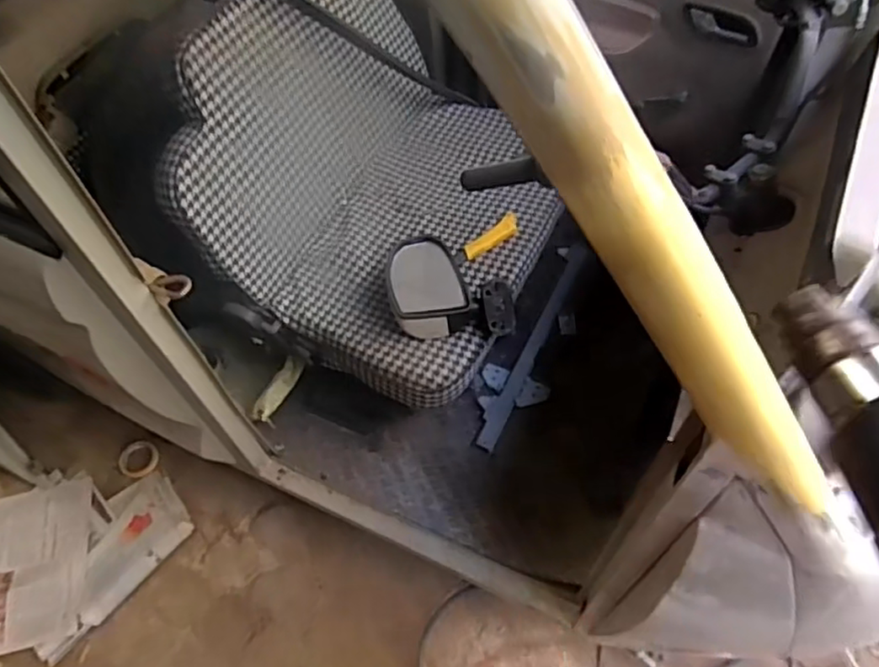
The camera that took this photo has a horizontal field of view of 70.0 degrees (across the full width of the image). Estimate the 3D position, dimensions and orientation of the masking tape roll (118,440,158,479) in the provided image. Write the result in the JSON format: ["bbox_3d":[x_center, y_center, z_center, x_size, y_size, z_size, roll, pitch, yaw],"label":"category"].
[{"bbox_3d":[-0.792,0.334,1.664,0.110,0.029,0.094,15,60,13],"label":"masking tape roll"}]

